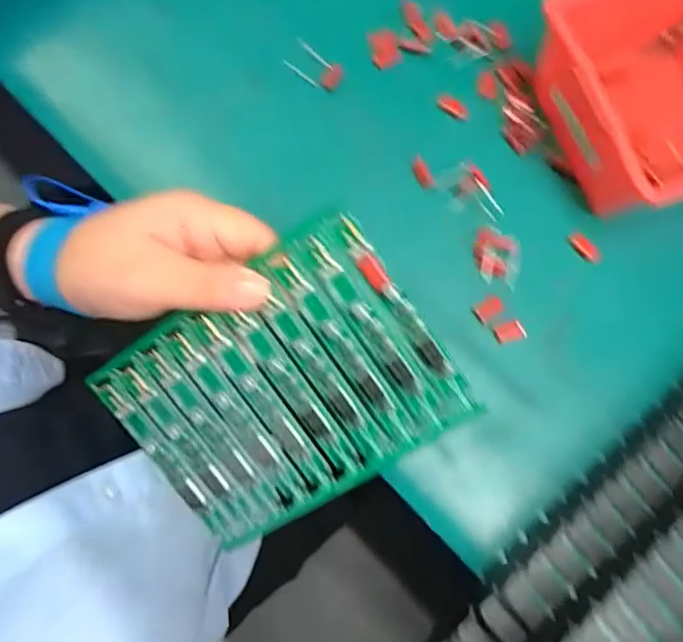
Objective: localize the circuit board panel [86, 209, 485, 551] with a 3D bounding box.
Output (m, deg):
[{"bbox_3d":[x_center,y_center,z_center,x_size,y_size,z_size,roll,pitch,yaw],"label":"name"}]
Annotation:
[{"bbox_3d":[-0.031,0.037,0.276,0.158,0.004,0.120,-34,99,15],"label":"circuit board panel"}]

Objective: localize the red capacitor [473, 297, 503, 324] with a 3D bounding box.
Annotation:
[{"bbox_3d":[0.084,-0.007,0.316,0.015,0.004,0.011,-33,81,-8],"label":"red capacitor"}]

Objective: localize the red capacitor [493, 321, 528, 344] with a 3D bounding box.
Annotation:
[{"bbox_3d":[0.095,0.007,0.313,0.016,0.004,0.011,-18,80,-5],"label":"red capacitor"}]

